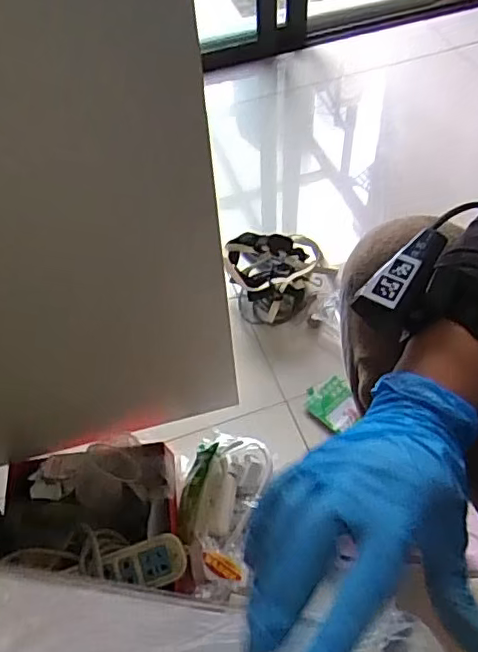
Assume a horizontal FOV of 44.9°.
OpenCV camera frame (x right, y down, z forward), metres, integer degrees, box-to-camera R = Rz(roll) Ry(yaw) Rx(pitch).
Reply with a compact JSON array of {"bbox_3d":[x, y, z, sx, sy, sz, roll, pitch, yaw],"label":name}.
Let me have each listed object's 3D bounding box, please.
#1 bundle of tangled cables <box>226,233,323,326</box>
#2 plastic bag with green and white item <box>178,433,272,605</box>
[{"bbox_3d":[0.052,-0.091,1.022,0.164,0.112,0.175,-2,54,3],"label":"bundle of tangled cables"},{"bbox_3d":[-0.024,0.248,0.780,0.130,0.064,0.227,9,55,10],"label":"plastic bag with green and white item"}]

